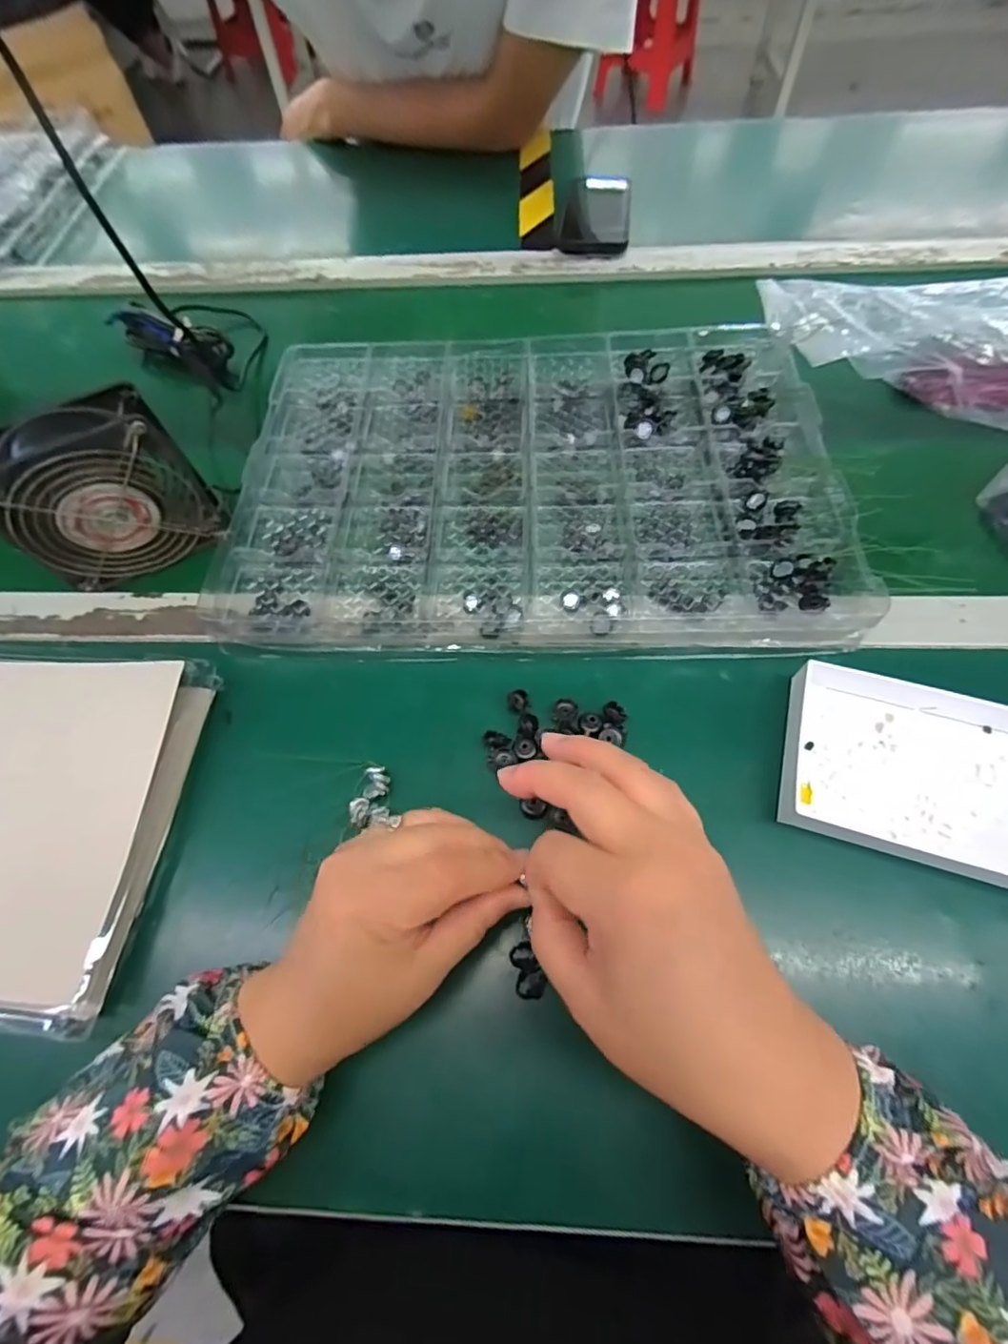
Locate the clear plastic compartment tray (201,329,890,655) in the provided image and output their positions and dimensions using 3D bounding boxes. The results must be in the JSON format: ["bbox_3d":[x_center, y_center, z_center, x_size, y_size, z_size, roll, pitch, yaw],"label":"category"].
[{"bbox_3d":[0.021,-0.155,0.431,0.432,0.031,0.304,-1,63,2],"label":"clear plastic compartment tray"}]

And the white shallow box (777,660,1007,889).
[{"bbox_3d":[0.256,0.055,0.318,0.170,0.025,0.112,14,64,9],"label":"white shallow box"}]

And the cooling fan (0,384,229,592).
[{"bbox_3d":[-0.279,-0.123,0.386,0.120,0.103,0.051,-25,64,-10],"label":"cooling fan"}]

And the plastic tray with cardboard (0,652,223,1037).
[{"bbox_3d":[-0.301,0.083,0.325,0.210,0.029,0.202,4,63,4],"label":"plastic tray with cardboard"}]

